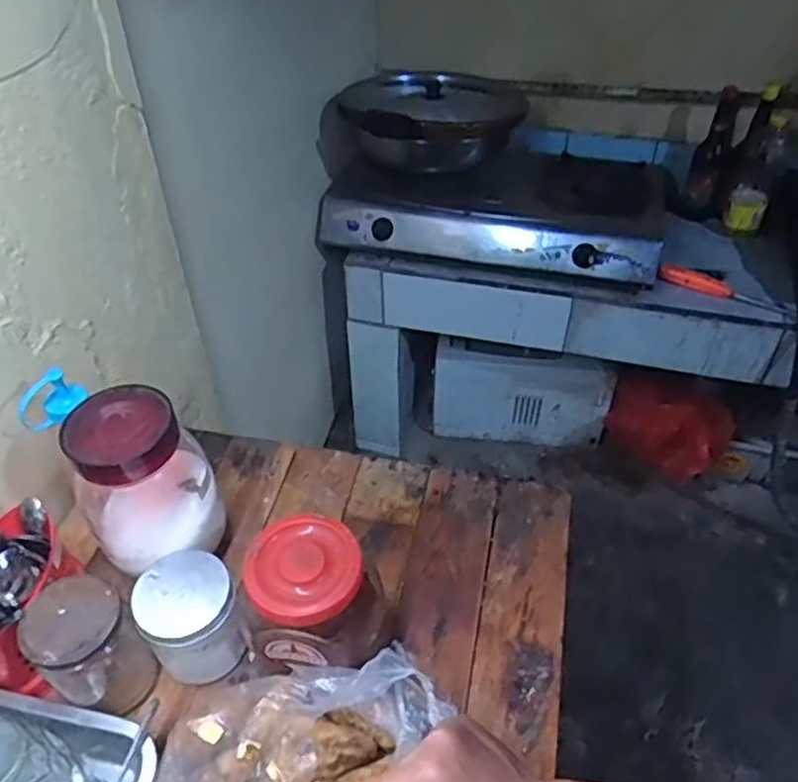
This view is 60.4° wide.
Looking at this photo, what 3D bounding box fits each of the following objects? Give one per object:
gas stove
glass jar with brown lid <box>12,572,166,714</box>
[{"bbox_3d":[0.219,-0.420,1.521,0.718,0.157,0.367,12,44,13],"label":"gas stove"},{"bbox_3d":[-0.281,0.238,0.627,0.074,0.128,0.077,0,43,0],"label":"glass jar with brown lid"}]

